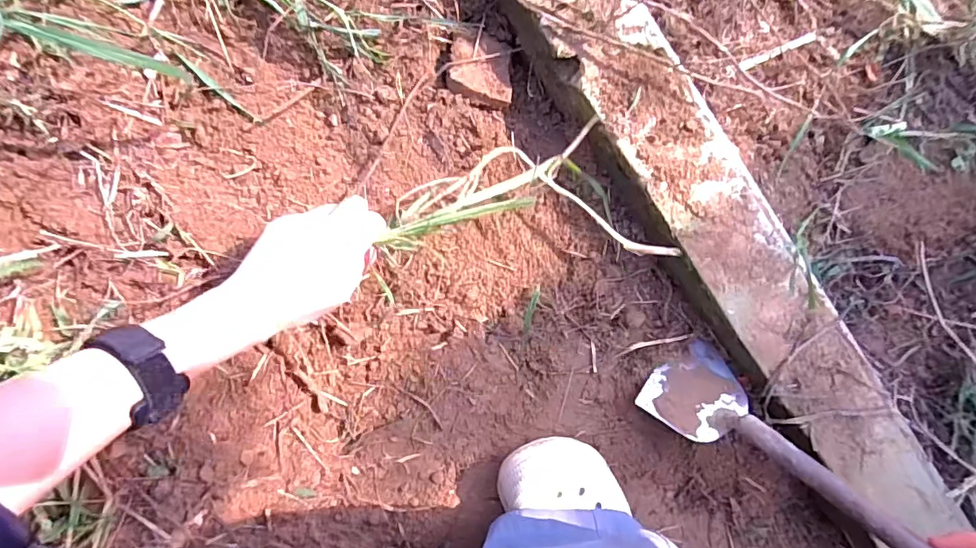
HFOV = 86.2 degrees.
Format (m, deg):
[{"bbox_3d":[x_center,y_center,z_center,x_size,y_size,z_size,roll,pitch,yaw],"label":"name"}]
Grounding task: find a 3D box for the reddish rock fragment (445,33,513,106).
[{"bbox_3d":[-0.004,-0.189,0.470,0.059,0.017,0.057,8,87,-8],"label":"reddish rock fragment"}]

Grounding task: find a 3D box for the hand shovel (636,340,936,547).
[{"bbox_3d":[0.246,0.146,0.403,0.086,0.265,0.043,-46,129,-7],"label":"hand shovel"}]

